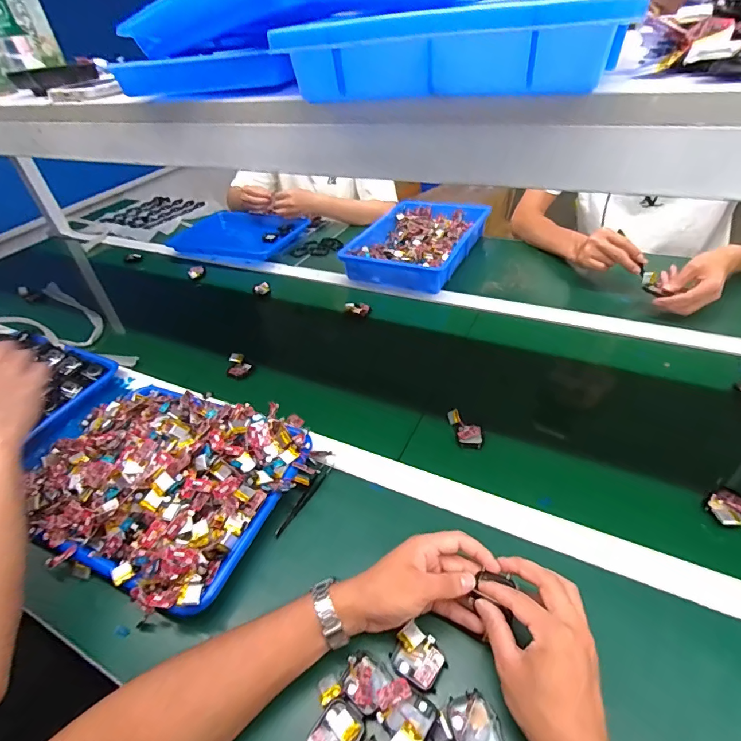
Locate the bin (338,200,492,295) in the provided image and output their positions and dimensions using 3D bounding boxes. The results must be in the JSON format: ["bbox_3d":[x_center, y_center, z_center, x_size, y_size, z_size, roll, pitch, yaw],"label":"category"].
[{"bbox_3d":[0.110,-0.301,0.990,0.242,0.054,0.345,16,46,25],"label":"bin"}]

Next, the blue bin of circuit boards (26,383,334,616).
[{"bbox_3d":[-0.261,0.119,0.537,0.331,0.076,0.263,11,44,20],"label":"blue bin of circuit boards"}]

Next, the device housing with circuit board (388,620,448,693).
[{"bbox_3d":[0.044,0.267,0.397,0.047,0.015,0.041,21,48,28],"label":"device housing with circuit board"}]

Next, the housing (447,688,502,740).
[{"bbox_3d":[0.088,0.299,0.358,0.039,0.007,0.046,-15,42,-9],"label":"housing"}]

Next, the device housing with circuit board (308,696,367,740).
[{"bbox_3d":[-0.029,0.309,0.361,0.039,0.007,0.049,18,47,26],"label":"device housing with circuit board"}]

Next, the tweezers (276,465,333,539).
[{"bbox_3d":[-0.083,0.162,0.541,0.010,0.012,0.109,18,47,26],"label":"tweezers"}]

